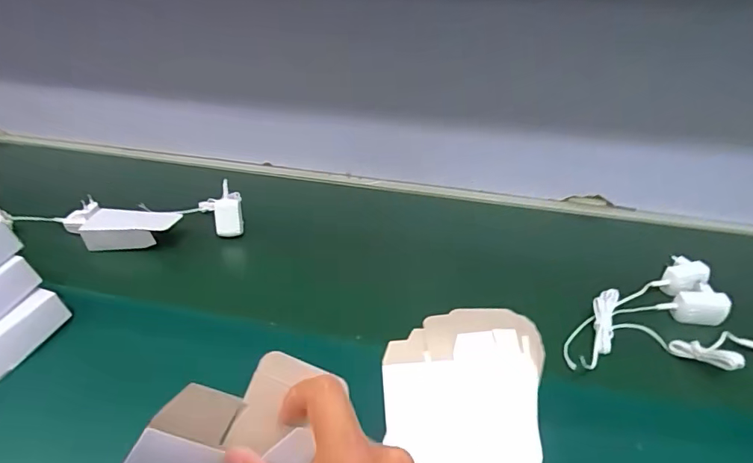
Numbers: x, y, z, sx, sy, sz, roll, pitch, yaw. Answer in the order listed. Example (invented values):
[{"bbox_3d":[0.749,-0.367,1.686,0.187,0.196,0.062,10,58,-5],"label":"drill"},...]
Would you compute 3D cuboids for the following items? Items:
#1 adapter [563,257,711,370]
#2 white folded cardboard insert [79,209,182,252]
[{"bbox_3d":[0.337,0.095,0.619,0.289,0.038,0.060,-19,37,-26],"label":"adapter"},{"bbox_3d":[-0.394,-0.003,0.746,0.140,0.042,0.064,3,33,5],"label":"white folded cardboard insert"}]

